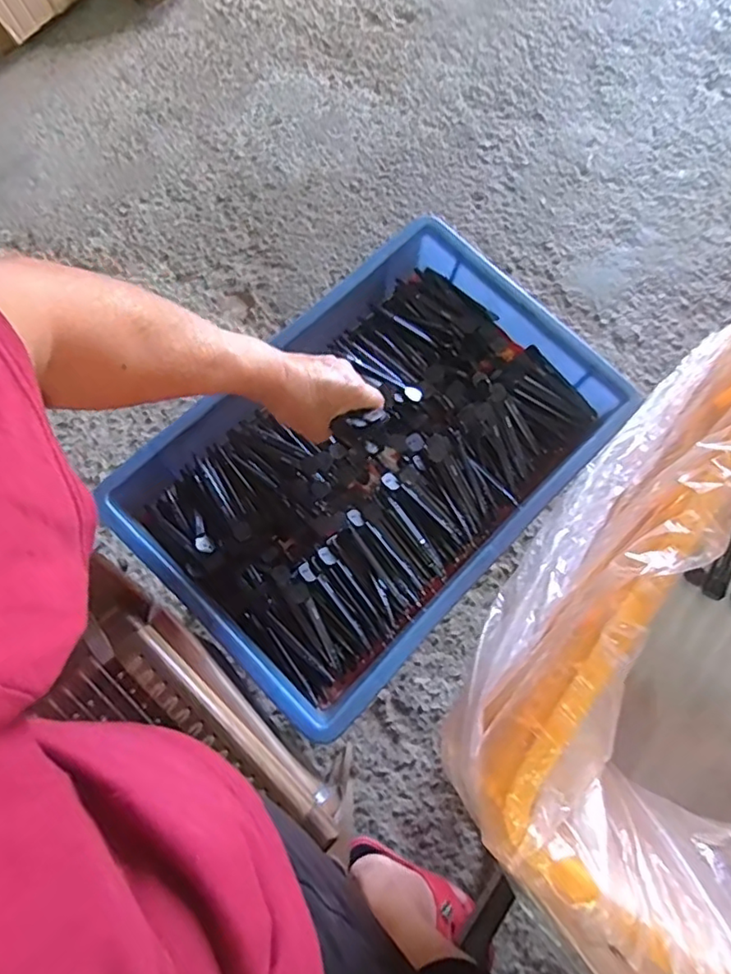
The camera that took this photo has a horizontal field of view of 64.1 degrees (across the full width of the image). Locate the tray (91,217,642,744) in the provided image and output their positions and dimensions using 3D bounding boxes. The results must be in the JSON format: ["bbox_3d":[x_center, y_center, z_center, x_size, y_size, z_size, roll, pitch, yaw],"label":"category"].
[{"bbox_3d":[0.014,-0.031,0.562,0.284,0.092,0.428,43,77,10],"label":"tray"}]

